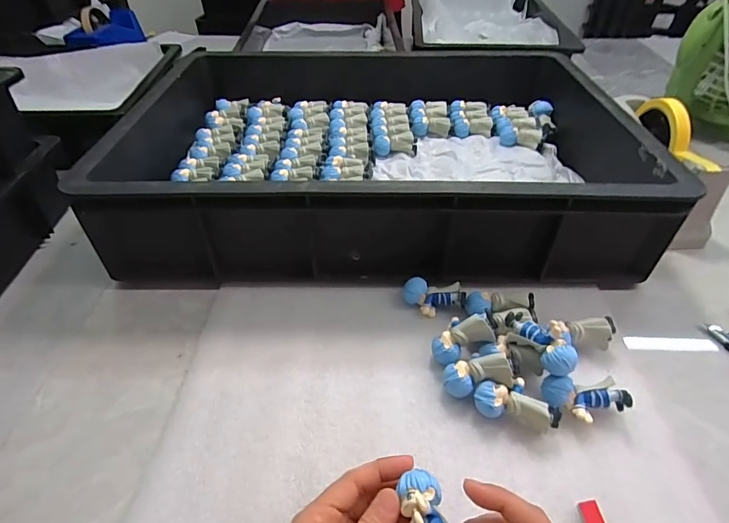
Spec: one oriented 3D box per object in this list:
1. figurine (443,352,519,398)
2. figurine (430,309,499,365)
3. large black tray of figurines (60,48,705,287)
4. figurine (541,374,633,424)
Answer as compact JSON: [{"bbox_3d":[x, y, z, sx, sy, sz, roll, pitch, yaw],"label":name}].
[{"bbox_3d":[0.095,0.091,0.350,0.060,0.020,0.025,-18,47,12],"label":"figurine"},{"bbox_3d":[0.088,0.067,0.374,0.061,0.025,0.027,-35,51,11],"label":"figurine"},{"bbox_3d":[0.025,-0.160,0.552,0.600,0.141,0.411,-1,43,0],"label":"large black tray of figurines"},{"bbox_3d":[0.182,0.113,0.344,0.069,0.023,0.032,2,43,3],"label":"figurine"}]

